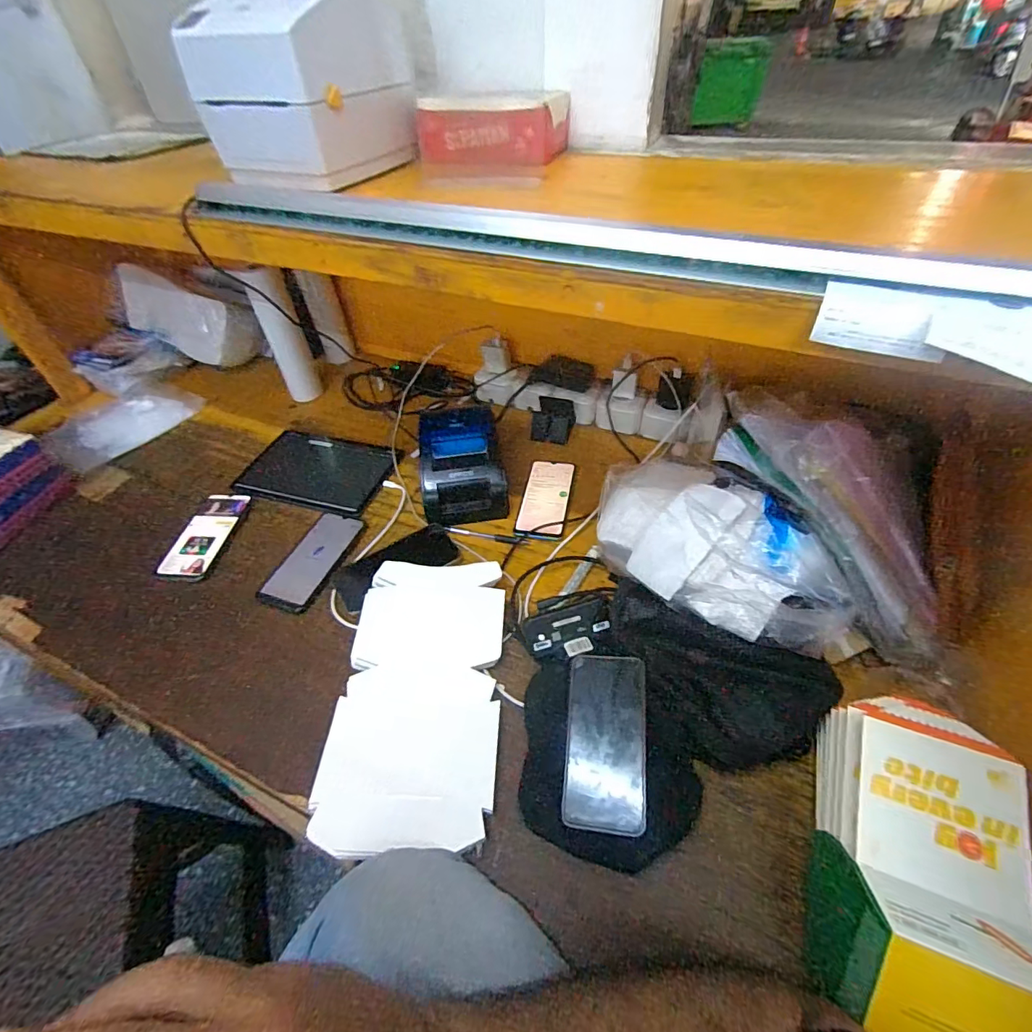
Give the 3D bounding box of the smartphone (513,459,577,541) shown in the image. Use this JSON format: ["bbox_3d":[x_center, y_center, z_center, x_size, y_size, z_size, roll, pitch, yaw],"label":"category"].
[{"bbox_3d":[0.048,-0.032,0.775,0.073,0.006,0.166,7,47,10],"label":"smartphone"}]

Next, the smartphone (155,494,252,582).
[{"bbox_3d":[-0.472,0.026,0.755,0.076,0.016,0.168,4,47,7],"label":"smartphone"}]

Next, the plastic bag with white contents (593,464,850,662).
[{"bbox_3d":[0.215,0.034,0.552,0.157,0.112,0.296,-37,55,-28],"label":"plastic bag with white contents"}]

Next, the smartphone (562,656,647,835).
[{"bbox_3d":[0.089,0.221,0.493,0.077,0.010,0.160,-2,57,18],"label":"smartphone"}]

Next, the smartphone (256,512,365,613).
[{"bbox_3d":[-0.291,0.061,0.713,0.080,0.010,0.169,13,49,15],"label":"smartphone"}]

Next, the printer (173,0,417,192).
[{"bbox_3d":[-0.242,-0.500,0.594,0.183,0.167,0.190,14,49,16],"label":"printer"}]

